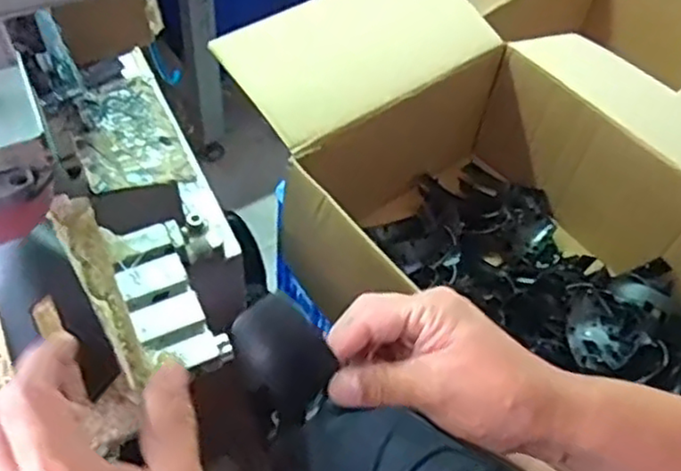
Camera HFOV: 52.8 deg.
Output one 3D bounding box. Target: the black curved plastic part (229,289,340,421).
[{"bbox_3d":[-0.031,0.066,0.384,0.064,0.015,0.043,48,65,-3],"label":"black curved plastic part"}]

